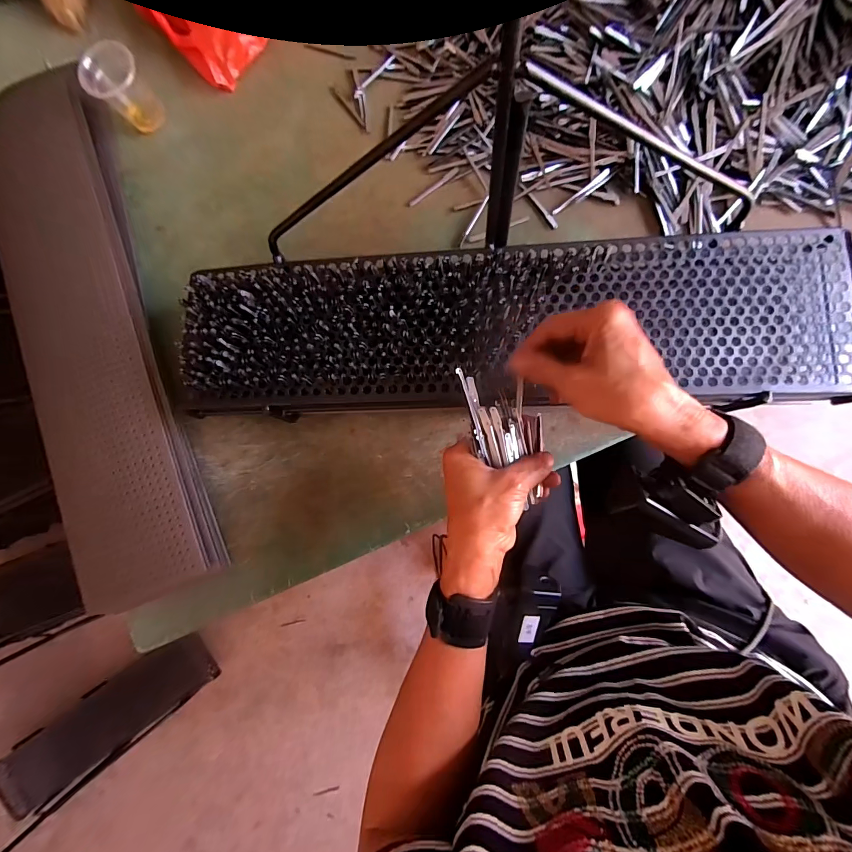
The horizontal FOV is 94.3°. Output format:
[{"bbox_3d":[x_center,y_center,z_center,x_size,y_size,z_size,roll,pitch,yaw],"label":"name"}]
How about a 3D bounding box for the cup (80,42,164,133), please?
[{"bbox_3d":[-0.365,-0.407,0.478,0.065,0.067,0.061,-1,85,6],"label":"cup"}]

